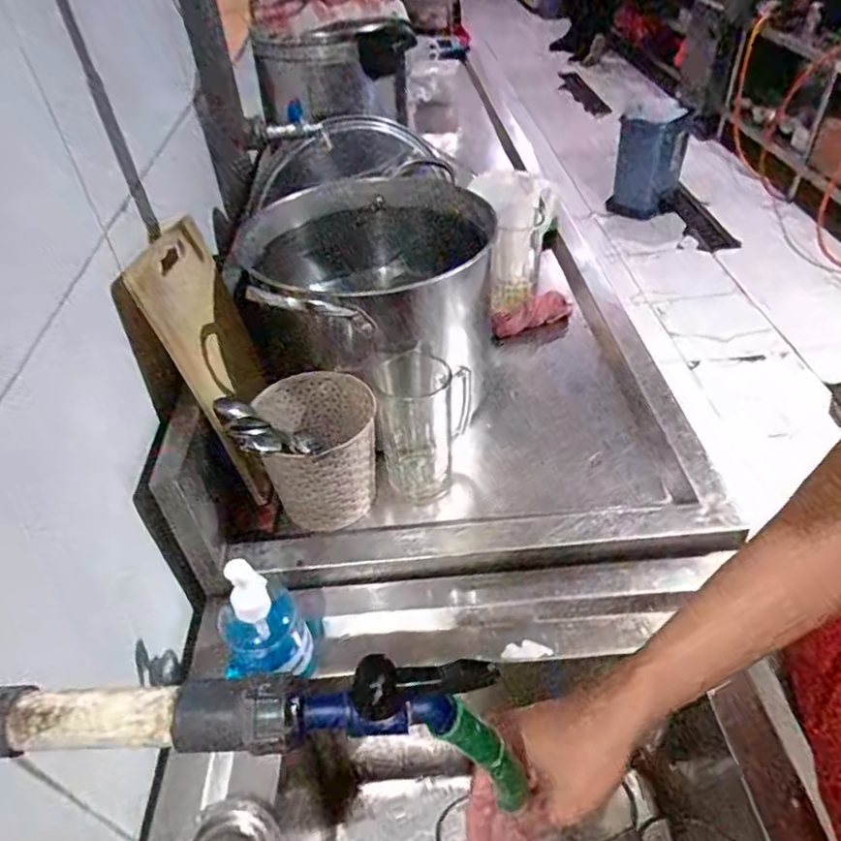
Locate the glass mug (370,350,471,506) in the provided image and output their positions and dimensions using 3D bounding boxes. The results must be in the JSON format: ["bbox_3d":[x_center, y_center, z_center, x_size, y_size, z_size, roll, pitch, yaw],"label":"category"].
[{"bbox_3d":[0.004,0.005,0.737,0.110,0.159,0.103,-3,43,2],"label":"glass mug"}]

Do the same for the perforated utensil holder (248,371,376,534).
[{"bbox_3d":[-0.114,0.039,0.730,0.120,0.145,0.133,-13,43,-9],"label":"perforated utensil holder"}]

